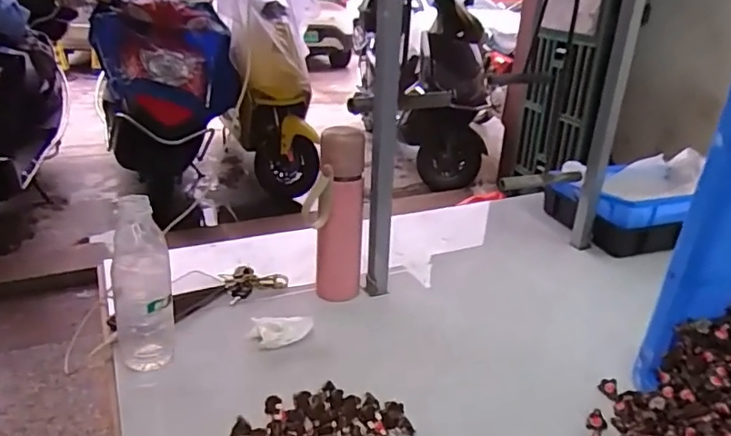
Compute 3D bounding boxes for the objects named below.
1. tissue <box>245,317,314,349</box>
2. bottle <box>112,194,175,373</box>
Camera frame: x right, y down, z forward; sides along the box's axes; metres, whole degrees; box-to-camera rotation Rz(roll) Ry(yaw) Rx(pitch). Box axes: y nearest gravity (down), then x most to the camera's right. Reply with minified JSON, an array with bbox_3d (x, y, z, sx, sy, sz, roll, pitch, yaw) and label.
[{"bbox_3d":[-0.115,0.152,0.745,0.086,0.033,0.042,-4,25,-10],"label":"tissue"},{"bbox_3d":[-0.267,0.090,0.662,0.065,0.224,0.054,-13,27,-27],"label":"bottle"}]

